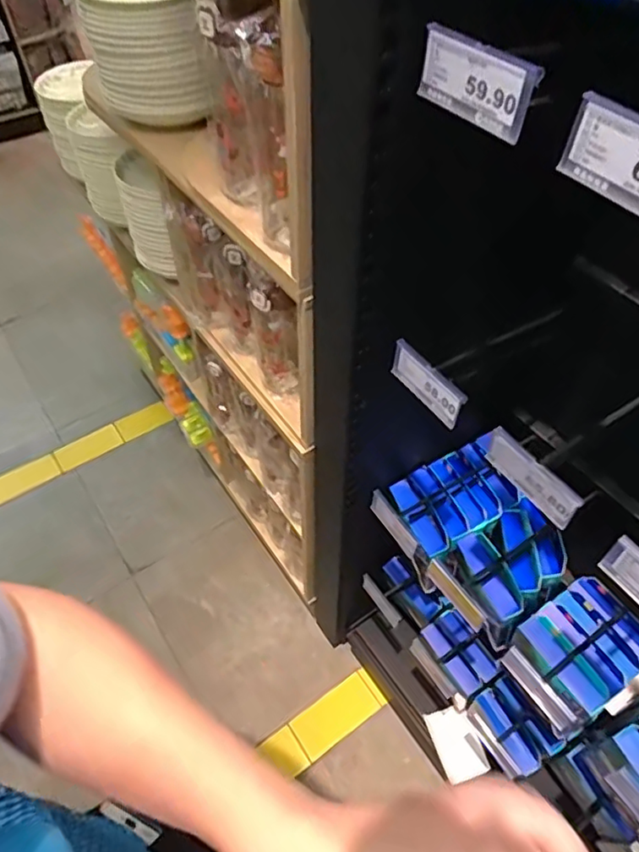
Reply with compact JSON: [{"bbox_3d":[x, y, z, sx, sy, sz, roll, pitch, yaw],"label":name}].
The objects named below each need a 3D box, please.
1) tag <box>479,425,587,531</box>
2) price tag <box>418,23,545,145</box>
[{"bbox_3d":[0.195,0.045,0.545,0.010,0.049,0.107,-27,57,-28],"label":"tag"},{"bbox_3d":[0.107,-0.235,0.403,0.008,0.048,0.098,-26,57,-27],"label":"price tag"}]

